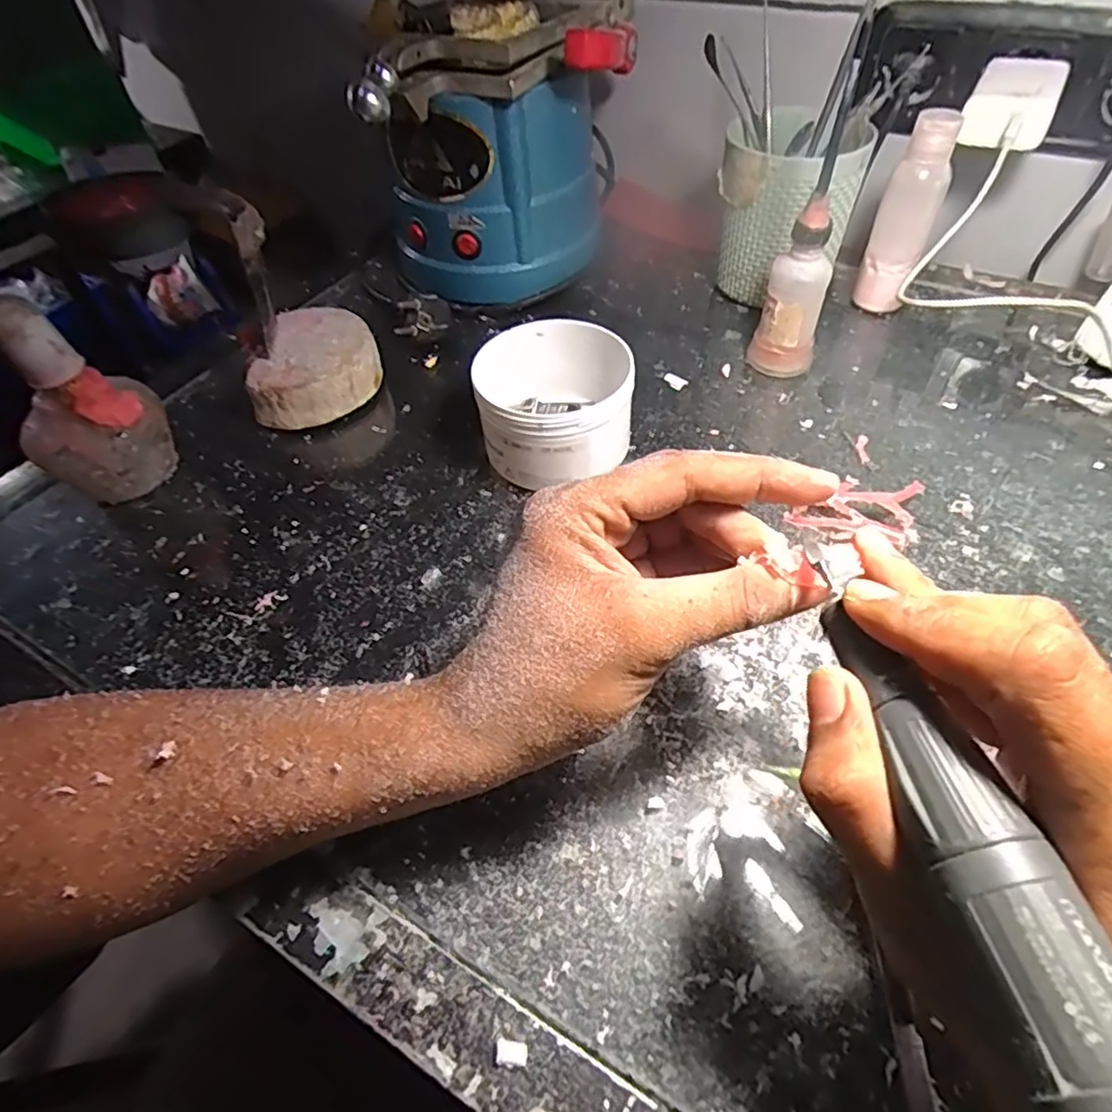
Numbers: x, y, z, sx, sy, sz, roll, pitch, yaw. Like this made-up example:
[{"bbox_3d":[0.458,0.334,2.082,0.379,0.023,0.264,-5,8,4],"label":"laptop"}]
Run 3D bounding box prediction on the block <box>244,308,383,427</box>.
[{"bbox_3d":[-0.165,-0.132,0.450,0.082,0.042,0.092,-6,51,-1],"label":"block"}]

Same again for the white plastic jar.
[{"bbox_3d":[-0.001,-0.090,0.392,0.089,0.061,0.103,-12,52,-5],"label":"white plastic jar"}]

